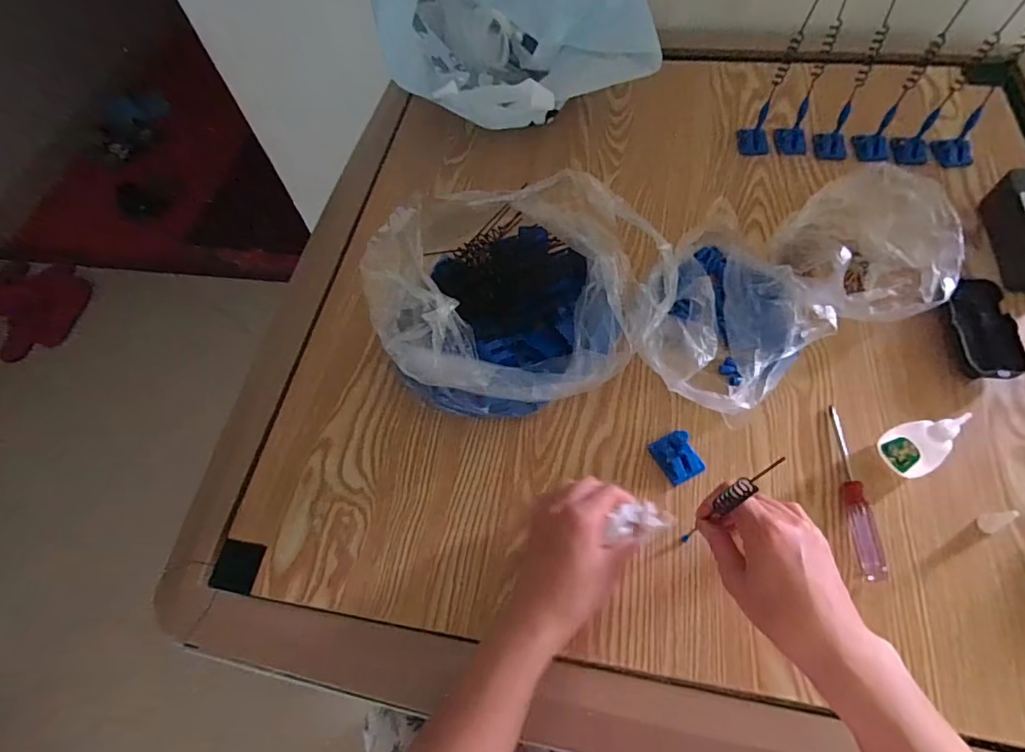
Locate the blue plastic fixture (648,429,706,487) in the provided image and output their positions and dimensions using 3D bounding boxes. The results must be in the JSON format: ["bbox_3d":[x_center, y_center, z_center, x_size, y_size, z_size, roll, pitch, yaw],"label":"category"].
[{"bbox_3d":[0.150,0.073,0.471,0.034,0.023,0.042,-25,62,-10],"label":"blue plastic fixture"}]

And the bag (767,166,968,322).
[{"bbox_3d":[0.358,-0.141,0.539,0.154,0.070,0.164,6,62,7],"label":"bag"}]

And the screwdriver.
[{"bbox_3d":[0.294,0.096,0.448,0.019,0.013,0.151,2,61,5],"label":"screwdriver"}]

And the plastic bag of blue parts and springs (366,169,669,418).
[{"bbox_3d":[0.021,-0.082,0.479,0.238,0.177,0.250,7,62,8],"label":"plastic bag of blue parts and springs"}]

